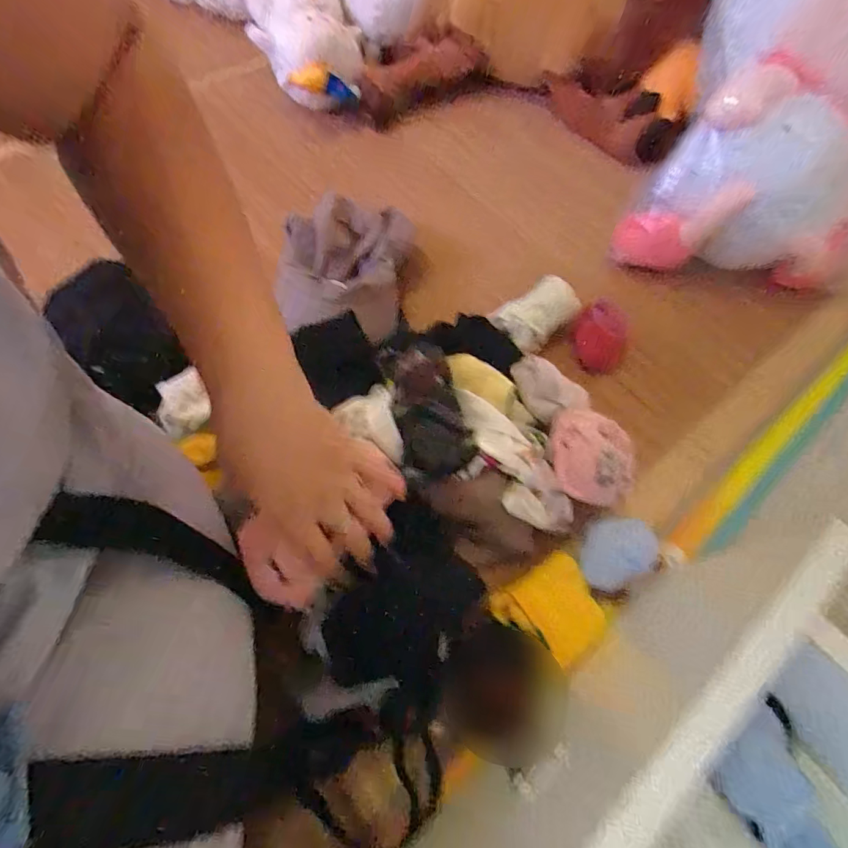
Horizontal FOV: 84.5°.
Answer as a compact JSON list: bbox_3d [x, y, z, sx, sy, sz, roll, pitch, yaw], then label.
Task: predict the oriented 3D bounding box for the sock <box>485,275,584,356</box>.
[{"bbox_3d":[0.124,-0.123,0.515,0.083,0.034,0.062,-40,73,-20],"label":"sock"}]

